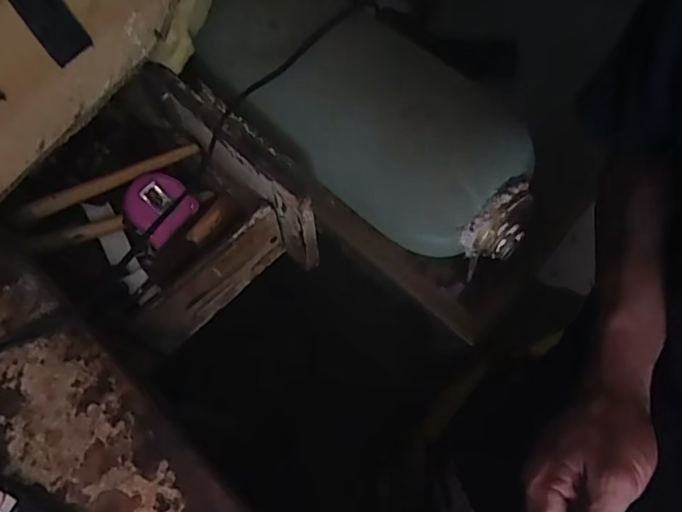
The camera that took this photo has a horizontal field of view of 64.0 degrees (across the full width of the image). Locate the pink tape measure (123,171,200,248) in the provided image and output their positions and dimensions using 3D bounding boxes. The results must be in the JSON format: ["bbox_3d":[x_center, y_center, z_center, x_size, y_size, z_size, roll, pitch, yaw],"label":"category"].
[{"bbox_3d":[-0.165,-0.046,0.487,0.050,0.030,0.055,32,69,14],"label":"pink tape measure"}]

